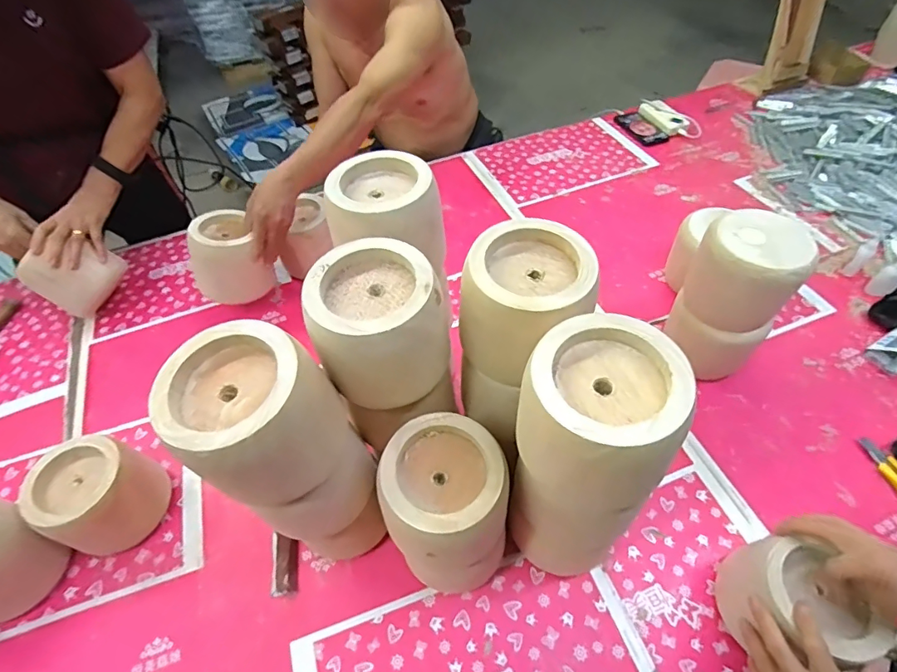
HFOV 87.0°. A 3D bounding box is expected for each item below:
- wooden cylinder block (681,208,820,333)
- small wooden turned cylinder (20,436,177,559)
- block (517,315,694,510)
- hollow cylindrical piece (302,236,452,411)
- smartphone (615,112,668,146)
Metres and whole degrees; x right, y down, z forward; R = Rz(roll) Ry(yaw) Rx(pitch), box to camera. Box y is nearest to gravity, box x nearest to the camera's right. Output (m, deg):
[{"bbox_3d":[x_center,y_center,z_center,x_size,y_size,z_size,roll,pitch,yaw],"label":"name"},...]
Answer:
[{"bbox_3d":[0.424,-0.096,0.681,0.131,0.136,0.125,24,59,21],"label":"wooden cylinder block"},{"bbox_3d":[-0.490,0.225,0.665,0.125,0.139,0.129,15,56,16],"label":"small wooden turned cylinder"},{"bbox_3d":[0.128,0.069,0.406,0.128,0.116,0.124,30,61,24],"label":"block"},{"bbox_3d":[-0.073,-0.008,0.472,0.127,0.114,0.125,-32,57,-18],"label":"hollow cylindrical piece"},{"bbox_3d":[0.521,-0.567,1.284,0.075,0.010,0.150,-26,55,-14],"label":"smartphone"}]

